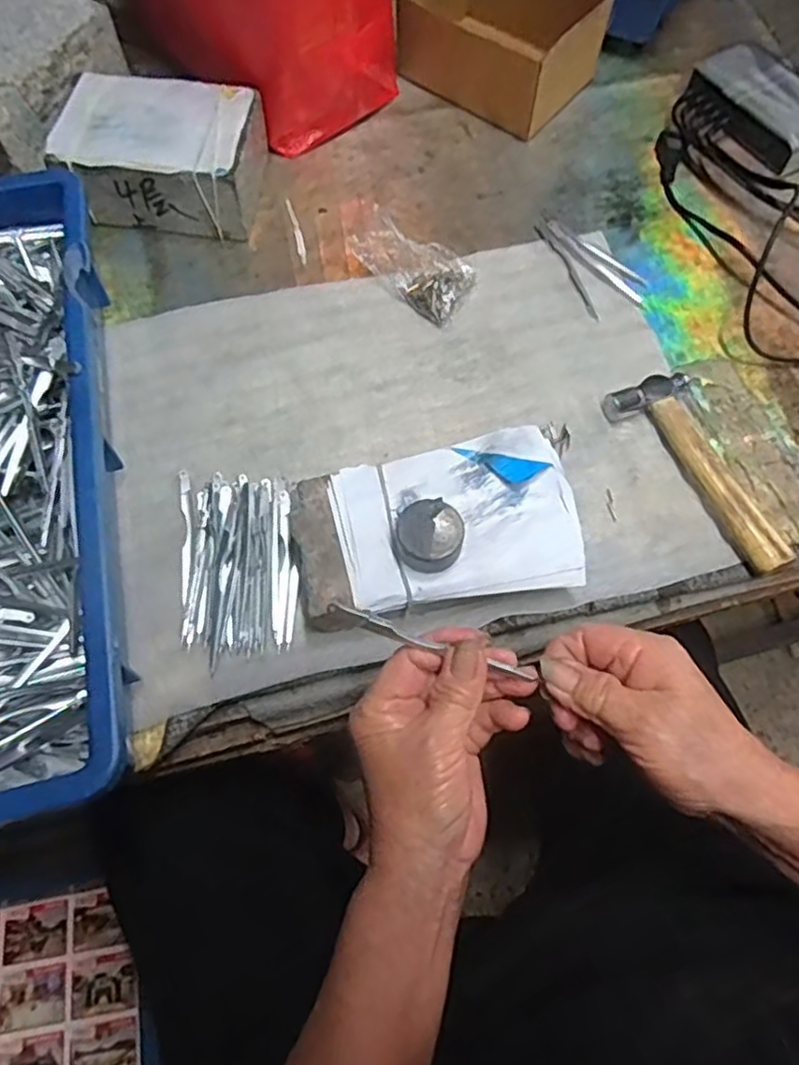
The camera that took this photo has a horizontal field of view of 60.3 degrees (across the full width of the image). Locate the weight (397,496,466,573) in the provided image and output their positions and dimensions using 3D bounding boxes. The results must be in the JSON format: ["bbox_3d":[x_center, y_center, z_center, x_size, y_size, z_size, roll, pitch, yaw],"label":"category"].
[{"bbox_3d":[0.017,0.002,0.396,0.037,0.020,0.036,0,66,0],"label":"weight"}]

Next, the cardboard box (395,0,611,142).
[{"bbox_3d":[0.088,-0.428,0.601,0.149,0.077,0.105,34,69,13],"label":"cardboard box"}]

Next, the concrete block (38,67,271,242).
[{"bbox_3d":[-0.183,-0.295,0.542,0.144,0.062,0.096,4,66,0],"label":"concrete block"}]

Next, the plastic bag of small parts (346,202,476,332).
[{"bbox_3d":[0.014,-0.210,0.523,0.094,0.039,0.057,40,71,15],"label":"plastic bag of small parts"}]

